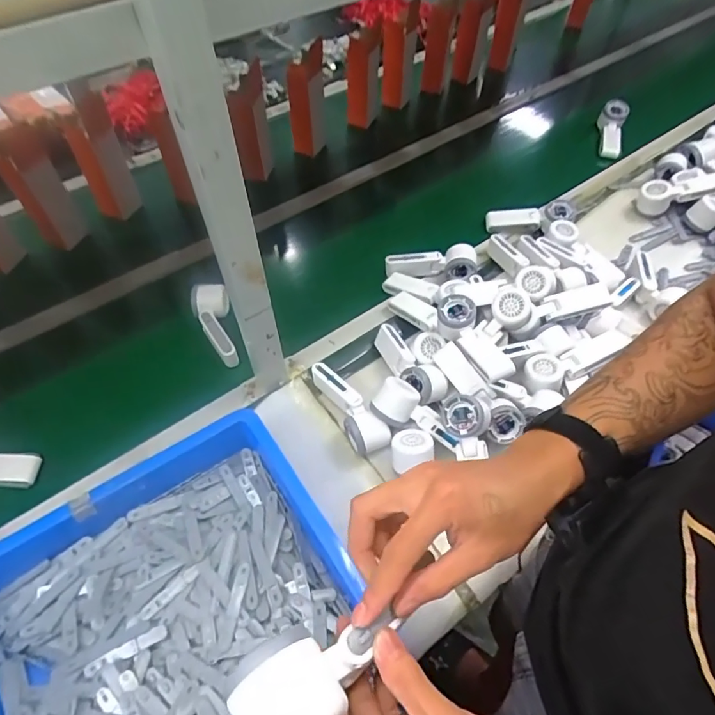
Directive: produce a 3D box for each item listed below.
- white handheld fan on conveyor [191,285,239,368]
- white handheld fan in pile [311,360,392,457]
[{"bbox_3d":[-0.242,-0.059,0.854,0.062,0.061,0.148,-21,58,-14],"label":"white handheld fan on conveyor"},{"bbox_3d":[-0.013,0.073,0.758,0.048,0.052,0.168,-24,59,-16],"label":"white handheld fan in pile"}]

